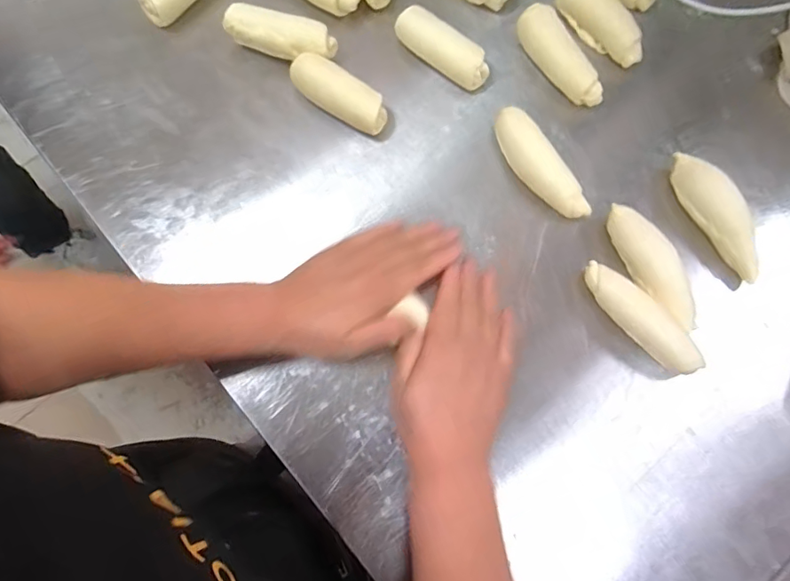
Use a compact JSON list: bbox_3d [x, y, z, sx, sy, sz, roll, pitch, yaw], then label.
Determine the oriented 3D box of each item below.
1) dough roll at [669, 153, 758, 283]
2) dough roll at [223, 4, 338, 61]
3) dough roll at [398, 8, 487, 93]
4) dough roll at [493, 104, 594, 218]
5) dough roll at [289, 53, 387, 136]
[{"bbox_3d":[0.272,-0.063,0.421,0.035,0.028,0.115,-26,78,-7],"label":"dough roll"},{"bbox_3d":[-0.103,-0.232,0.462,0.098,0.038,0.034,19,77,4],"label":"dough roll"},{"bbox_3d":[0.043,-0.217,0.451,0.091,0.029,0.030,37,79,8],"label":"dough roll"},{"bbox_3d":[0.120,-0.104,0.421,0.032,0.025,0.109,-35,79,-8],"label":"dough roll"},{"bbox_3d":[-0.050,-0.172,0.440,0.096,0.031,0.035,40,79,9],"label":"dough roll"}]

